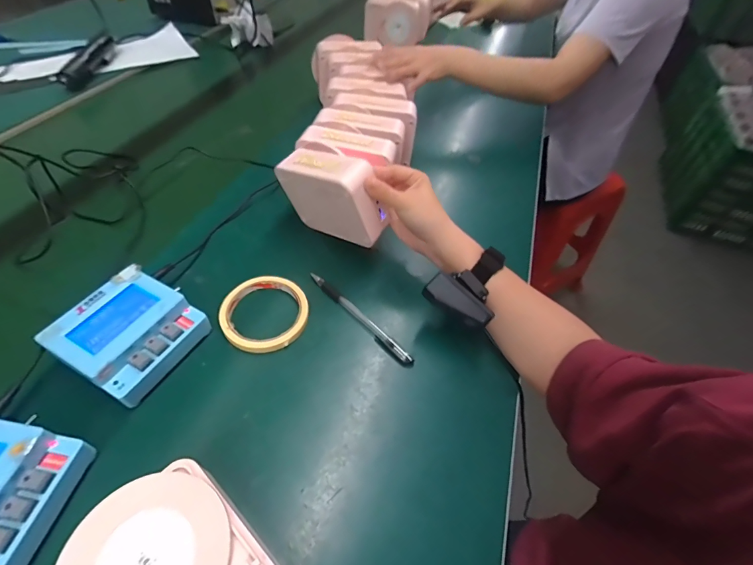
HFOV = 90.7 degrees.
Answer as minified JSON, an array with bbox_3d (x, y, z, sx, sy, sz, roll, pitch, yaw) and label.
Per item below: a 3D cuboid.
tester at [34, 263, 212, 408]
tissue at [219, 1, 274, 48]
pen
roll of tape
[{"bbox_3d":[-0.234,0.048,0.355,0.101,0.040,0.105,25,53,16],"label":"tester"},{"bbox_3d":[-0.309,-0.614,0.896,0.093,0.086,0.083,23,52,14],"label":"tissue"},{"bbox_3d":[-0.020,0.038,0.416,0.011,0.013,0.153,-36,61,-29],"label":"pen"},{"bbox_3d":[-0.121,0.033,0.406,0.091,0.013,0.089,2,50,-3],"label":"roll of tape"}]

